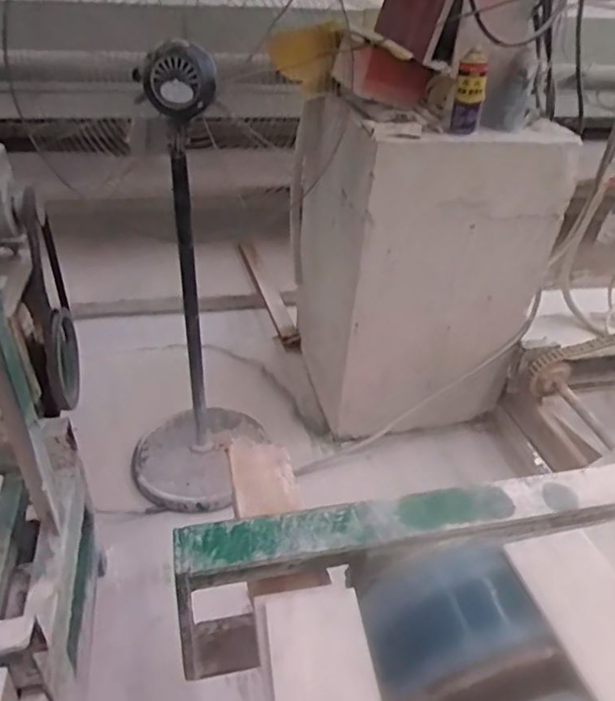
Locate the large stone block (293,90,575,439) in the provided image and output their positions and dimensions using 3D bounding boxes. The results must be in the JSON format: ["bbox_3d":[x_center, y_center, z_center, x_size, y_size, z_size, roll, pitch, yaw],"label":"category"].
[{"bbox_3d":[0.307,-0.250,1.688,0.574,0.875,0.482,-9,38,-16],"label":"large stone block"}]

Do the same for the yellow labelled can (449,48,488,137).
[{"bbox_3d":[0.371,-0.589,1.301,0.063,0.166,0.063,12,37,12],"label":"yellow labelled can"}]

